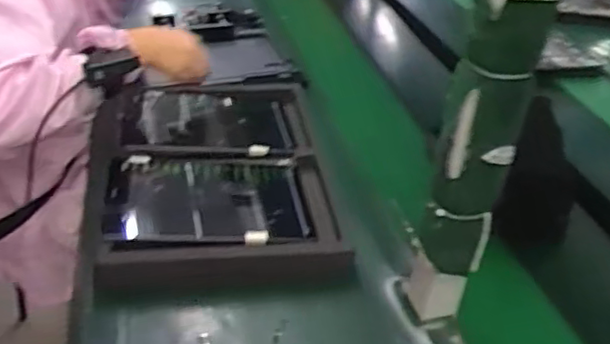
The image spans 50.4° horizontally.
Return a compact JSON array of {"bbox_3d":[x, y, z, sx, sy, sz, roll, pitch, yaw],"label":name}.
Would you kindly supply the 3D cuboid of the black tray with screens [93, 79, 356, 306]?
[{"bbox_3d":[-0.121,-0.010,0.896,0.300,0.051,0.461,-1,33,-11],"label":"black tray with screens"}]

